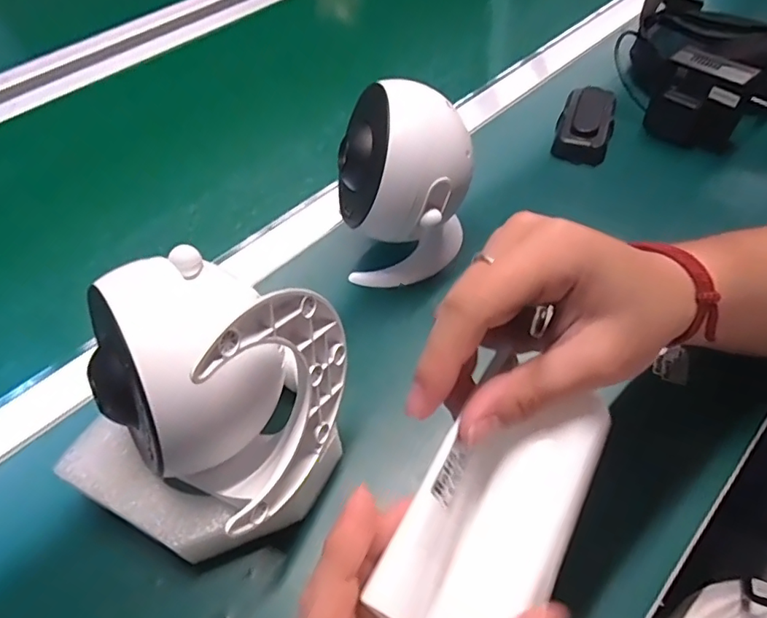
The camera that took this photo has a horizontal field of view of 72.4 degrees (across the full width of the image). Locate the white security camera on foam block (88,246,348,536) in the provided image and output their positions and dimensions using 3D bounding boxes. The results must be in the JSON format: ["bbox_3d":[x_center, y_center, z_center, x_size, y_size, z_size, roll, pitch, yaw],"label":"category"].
[{"bbox_3d":[-0.090,0.034,0.274,0.114,0.116,0.110,18,56,17],"label":"white security camera on foam block"}]

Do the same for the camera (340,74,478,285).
[{"bbox_3d":[0.016,-0.091,0.401,0.095,0.134,0.078,5,53,8],"label":"camera"}]

